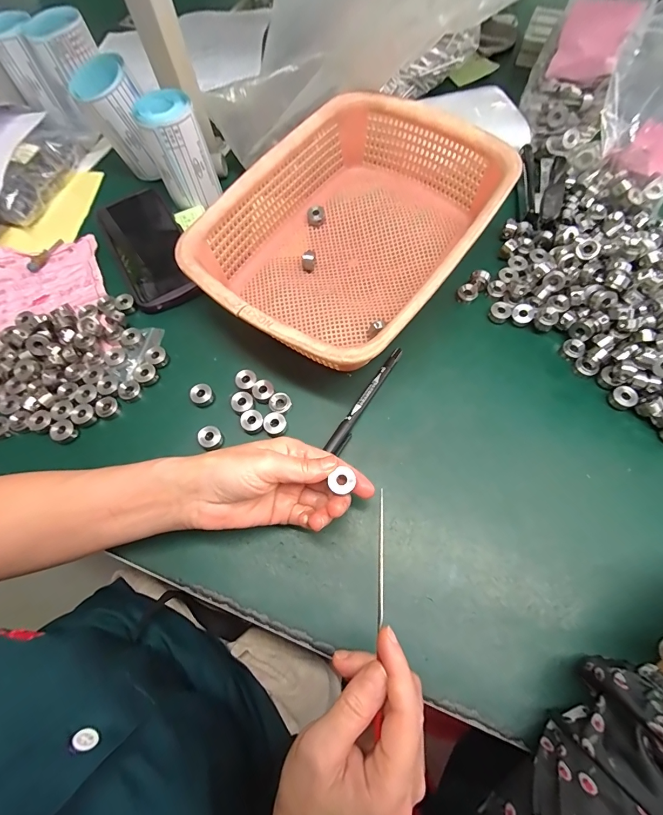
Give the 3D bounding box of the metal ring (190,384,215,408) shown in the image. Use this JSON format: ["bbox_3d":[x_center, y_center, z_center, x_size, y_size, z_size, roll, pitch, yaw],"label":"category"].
[{"bbox_3d":[-0.119,-0.010,0.345,0.020,0.014,0.017,-43,72,-13],"label":"metal ring"}]

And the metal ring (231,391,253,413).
[{"bbox_3d":[-0.081,-0.005,0.337,0.018,0.005,0.019,-1,68,2],"label":"metal ring"}]

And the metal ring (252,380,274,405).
[{"bbox_3d":[-0.063,-0.015,0.342,0.019,0.008,0.021,-29,69,-9],"label":"metal ring"}]

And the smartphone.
[{"bbox_3d":[-0.207,-0.182,0.424,0.079,0.018,0.171,-29,69,-9],"label":"smartphone"}]

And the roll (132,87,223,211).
[{"bbox_3d":[-0.169,-0.283,0.417,0.057,0.094,0.053,-25,69,-7],"label":"roll"}]

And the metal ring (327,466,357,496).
[{"bbox_3d":[0.008,0.051,0.266,0.018,0.005,0.017,-24,69,-7],"label":"metal ring"}]

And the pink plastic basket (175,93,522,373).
[{"bbox_3d":[0.019,-0.172,0.370,0.219,0.075,0.294,34,73,15],"label":"pink plastic basket"}]

